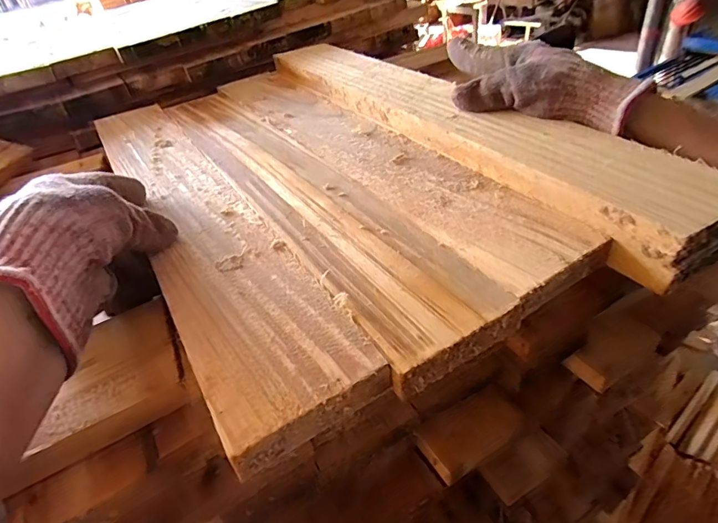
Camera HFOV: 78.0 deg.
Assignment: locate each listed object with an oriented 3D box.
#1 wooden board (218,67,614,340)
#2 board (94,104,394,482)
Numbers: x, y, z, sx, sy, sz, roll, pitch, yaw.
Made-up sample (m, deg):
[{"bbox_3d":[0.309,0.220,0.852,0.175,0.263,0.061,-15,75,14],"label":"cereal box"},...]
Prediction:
[{"bbox_3d":[-0.018,-0.106,0.395,0.095,0.014,0.480,-25,42,-20],"label":"wooden board"},{"bbox_3d":[-0.134,-0.045,0.343,0.074,0.015,0.461,-25,41,-21],"label":"board"}]

